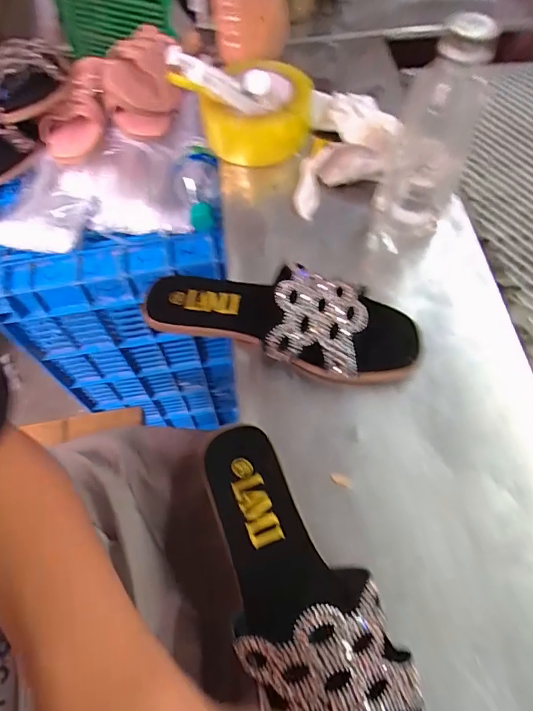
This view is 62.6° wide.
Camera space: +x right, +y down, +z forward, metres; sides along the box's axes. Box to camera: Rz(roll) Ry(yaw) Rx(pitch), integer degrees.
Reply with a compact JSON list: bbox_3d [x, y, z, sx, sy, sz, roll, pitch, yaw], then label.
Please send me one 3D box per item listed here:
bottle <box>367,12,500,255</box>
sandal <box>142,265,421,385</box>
[{"bbox_3d":[0.136,-0.175,0.362,0.069,0.171,0.061,16,64,10],"label":"bottle"},{"bbox_3d":[0.010,-0.038,0.367,0.240,0.055,0.089,18,64,10],"label":"sandal"}]

